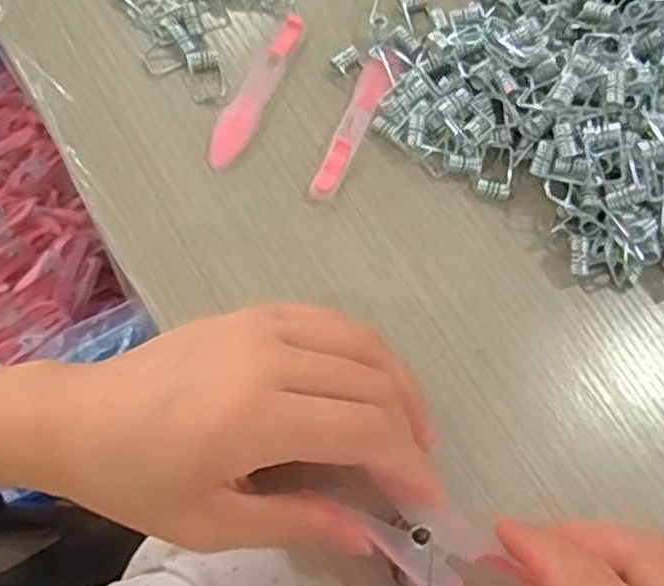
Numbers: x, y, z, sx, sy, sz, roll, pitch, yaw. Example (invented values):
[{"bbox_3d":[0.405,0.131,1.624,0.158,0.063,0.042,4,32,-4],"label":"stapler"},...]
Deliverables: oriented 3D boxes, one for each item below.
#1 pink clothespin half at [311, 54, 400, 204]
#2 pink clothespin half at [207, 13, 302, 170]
[{"bbox_3d":[0.010,-0.073,0.309,0.013,0.006,0.077,25,71,6],"label":"pink clothespin half"},{"bbox_3d":[-0.033,-0.088,0.315,0.015,0.004,0.079,24,71,6],"label":"pink clothespin half"}]

